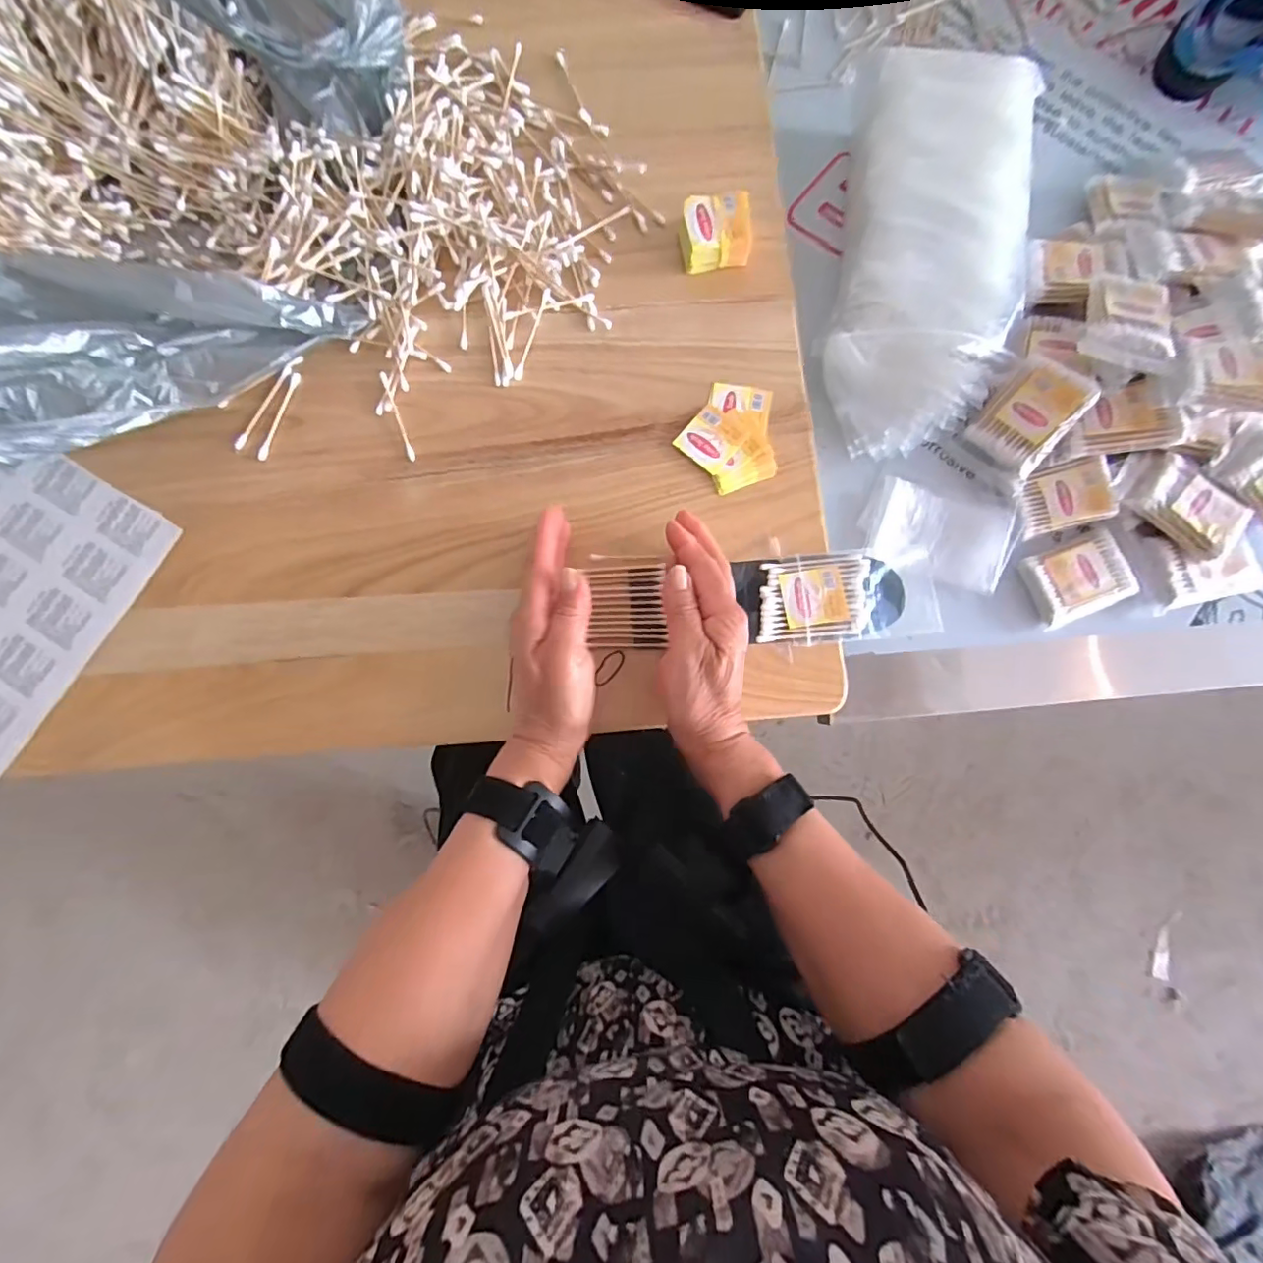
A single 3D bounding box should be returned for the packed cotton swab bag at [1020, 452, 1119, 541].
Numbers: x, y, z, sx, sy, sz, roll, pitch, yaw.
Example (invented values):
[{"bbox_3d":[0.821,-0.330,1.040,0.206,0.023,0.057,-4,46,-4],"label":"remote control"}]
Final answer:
[{"bbox_3d":[0.346,-0.108,0.454,0.068,0.018,0.050,-16,89,10],"label":"packed cotton swab bag"}]

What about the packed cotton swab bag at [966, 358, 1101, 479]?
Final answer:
[{"bbox_3d":[0.313,-0.170,0.444,0.059,0.019,0.073,40,114,11],"label":"packed cotton swab bag"}]

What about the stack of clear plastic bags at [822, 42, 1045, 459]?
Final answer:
[{"bbox_3d":[0.233,-0.301,0.448,0.135,0.072,0.302,5,82,2],"label":"stack of clear plastic bags"}]

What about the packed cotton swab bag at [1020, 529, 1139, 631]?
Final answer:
[{"bbox_3d":[0.358,-0.044,0.450,0.079,0.016,0.059,-21,83,-2],"label":"packed cotton swab bag"}]

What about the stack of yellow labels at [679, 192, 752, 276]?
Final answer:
[{"bbox_3d":[0.064,-0.302,0.430,0.050,0.030,0.045,-4,84,-2],"label":"stack of yellow labels"}]

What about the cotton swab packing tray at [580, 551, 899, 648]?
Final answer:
[{"bbox_3d":[0.082,-0.022,0.400,0.217,0.011,0.061,-2,84,1],"label":"cotton swab packing tray"}]

